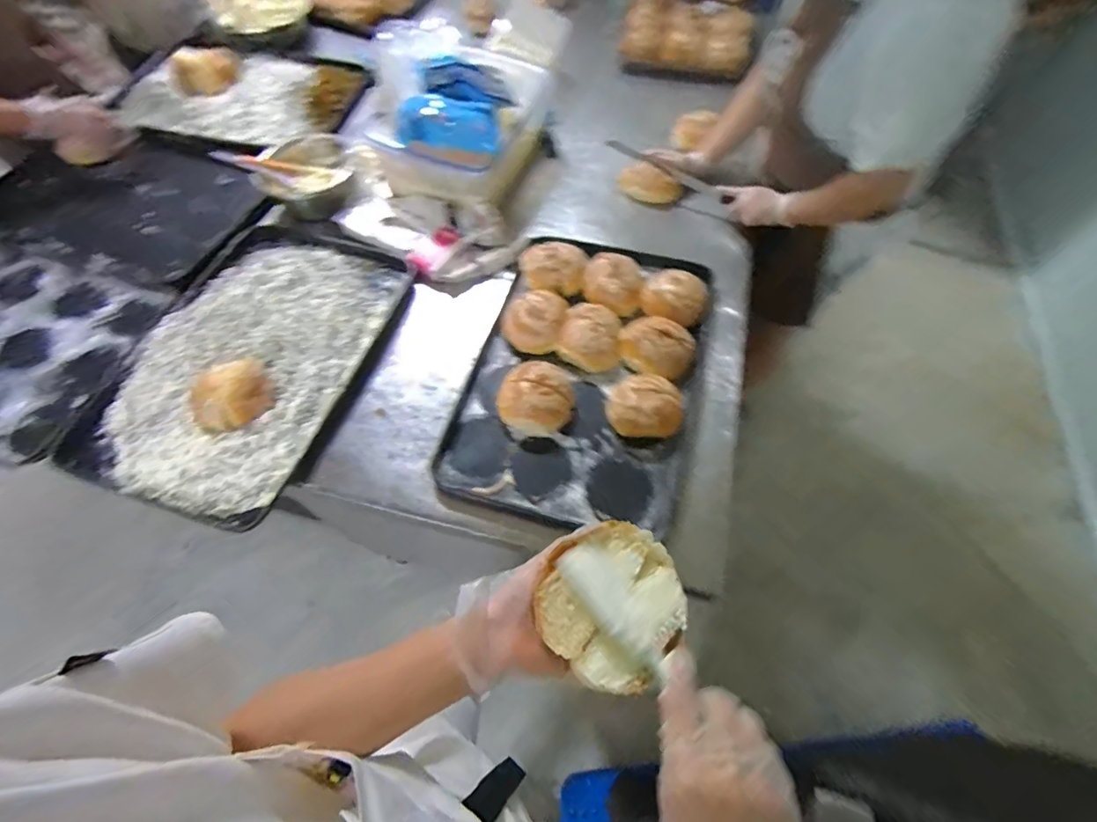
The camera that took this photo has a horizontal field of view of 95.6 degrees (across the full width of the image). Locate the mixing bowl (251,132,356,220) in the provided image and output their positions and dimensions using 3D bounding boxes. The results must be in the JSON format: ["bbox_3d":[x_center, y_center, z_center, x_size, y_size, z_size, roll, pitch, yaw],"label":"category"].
[{"bbox_3d":[-0.509,-0.520,1.085,0.183,0.063,0.190,0,62,0],"label":"mixing bowl"}]

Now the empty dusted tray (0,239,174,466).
[{"bbox_3d":[-1.047,-0.144,0.930,0.595,0.047,0.376,17,64,8],"label":"empty dusted tray"}]

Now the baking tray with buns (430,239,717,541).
[{"bbox_3d":[0.070,-0.085,0.888,0.401,0.079,0.580,14,63,8],"label":"baking tray with buns"}]

